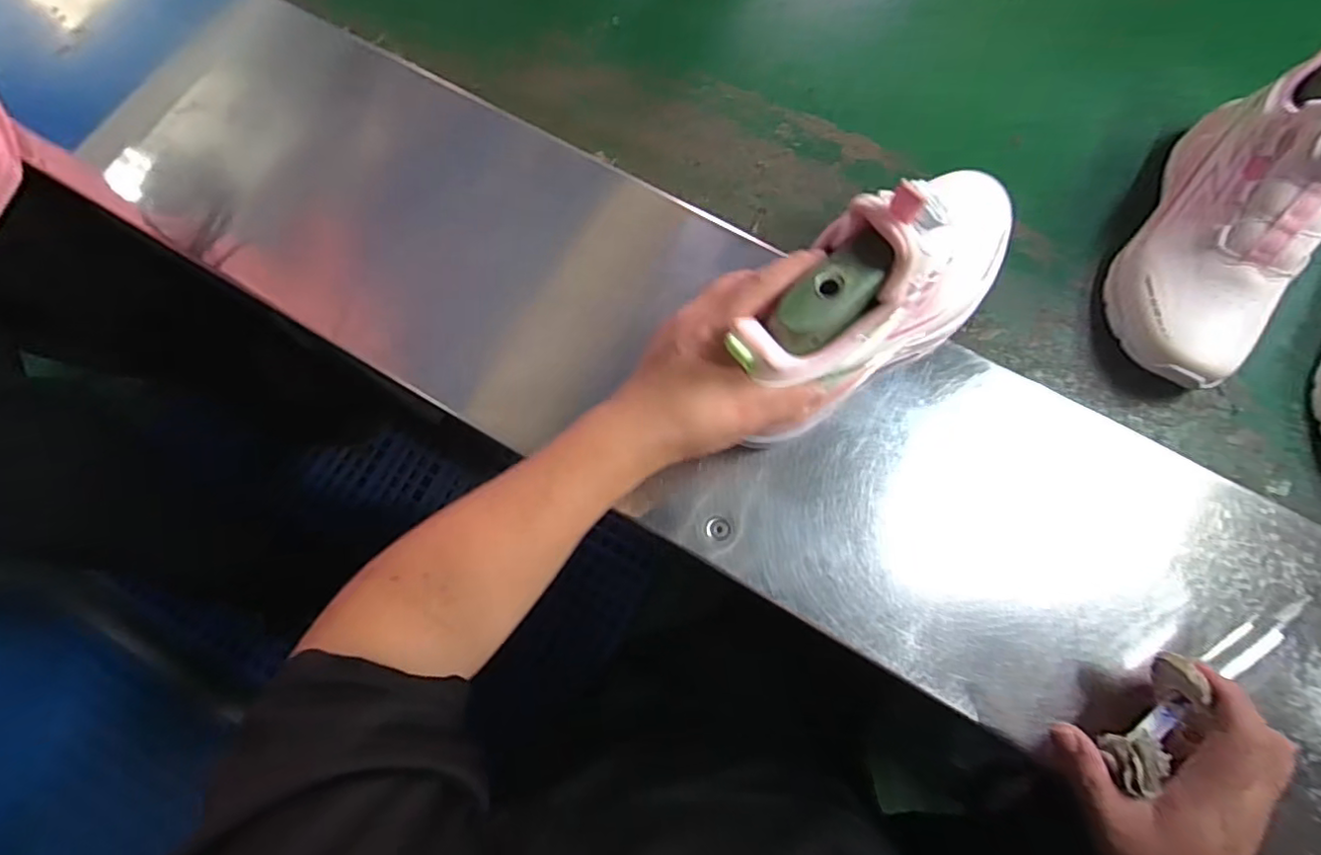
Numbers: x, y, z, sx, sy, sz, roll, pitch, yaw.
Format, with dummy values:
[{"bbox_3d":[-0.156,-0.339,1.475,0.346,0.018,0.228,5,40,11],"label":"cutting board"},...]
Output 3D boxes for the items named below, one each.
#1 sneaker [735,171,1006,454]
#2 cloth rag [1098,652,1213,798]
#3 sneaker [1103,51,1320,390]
[{"bbox_3d":[0.145,-0.095,0.377,0.264,0.125,0.089,-27,76,-32],"label":"sneaker"},{"bbox_3d":[0.286,0.170,0.351,0.020,0.026,0.082,18,100,4],"label":"cloth rag"},{"bbox_3d":[0.436,-0.163,0.433,0.099,0.130,0.260,35,78,8],"label":"sneaker"}]

